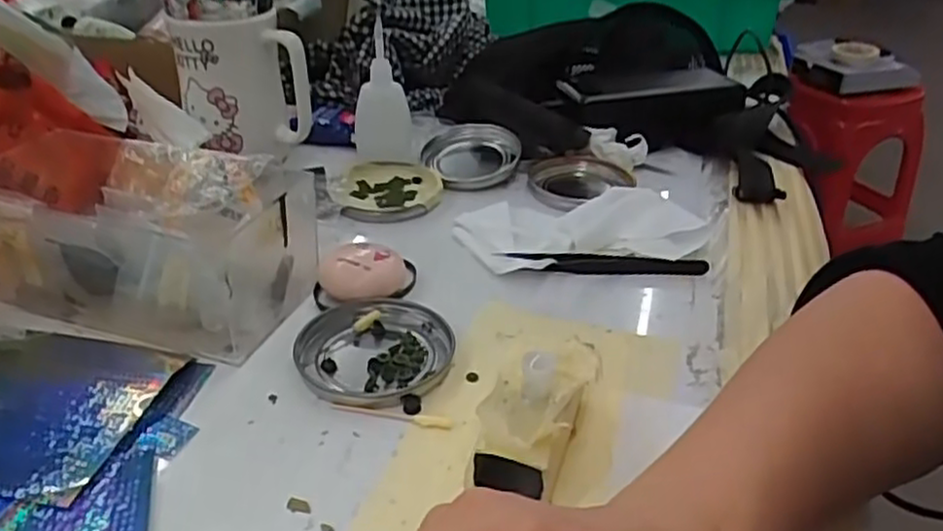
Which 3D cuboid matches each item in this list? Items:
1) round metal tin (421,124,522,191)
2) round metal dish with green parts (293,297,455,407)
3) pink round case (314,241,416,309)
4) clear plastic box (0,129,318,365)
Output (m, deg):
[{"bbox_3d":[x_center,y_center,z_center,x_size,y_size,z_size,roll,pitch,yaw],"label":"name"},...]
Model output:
[{"bbox_3d":[0.001,-0.089,0.576,0.067,0.021,0.081,-11,34,-20],"label":"round metal tin"},{"bbox_3d":[-0.050,0.043,0.376,0.077,0.009,0.077,1,32,-1],"label":"round metal dish with green parts"},{"bbox_3d":[-0.061,0.004,0.424,0.051,0.024,0.047,1,32,-1],"label":"pink round case"},{"bbox_3d":[-0.185,-0.017,0.405,0.176,0.073,0.092,11,33,15],"label":"clear plastic box"}]

